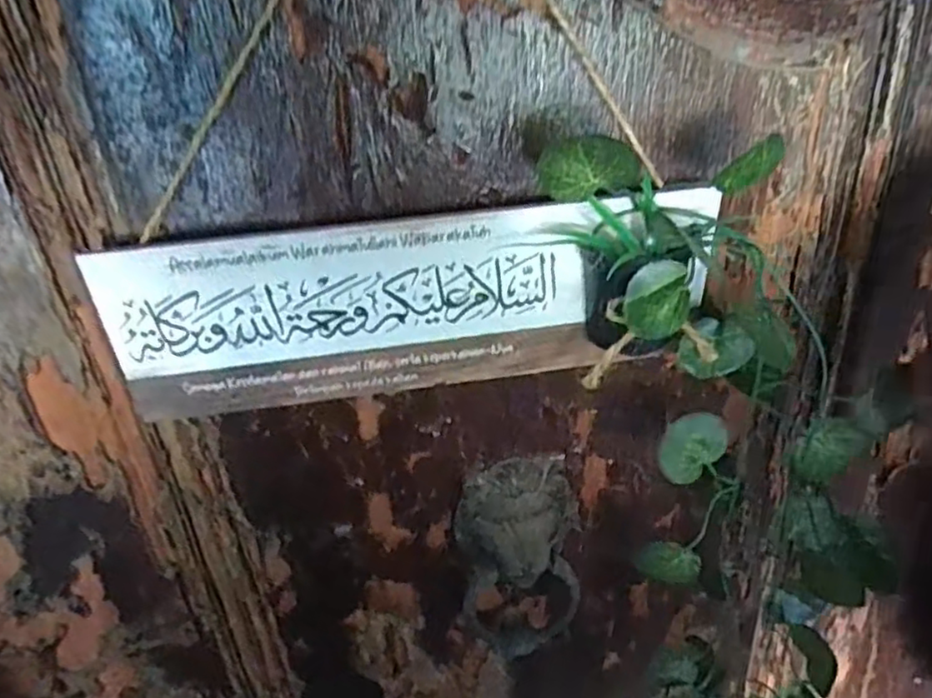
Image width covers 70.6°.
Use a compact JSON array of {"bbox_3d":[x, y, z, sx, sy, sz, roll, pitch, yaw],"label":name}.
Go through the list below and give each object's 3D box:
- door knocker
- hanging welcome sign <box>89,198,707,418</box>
[{"bbox_3d":[0.030,0.120,0.350,0.064,0.129,0.030,-6,28,-4],"label":"door knocker"},{"bbox_3d":[-0.018,-0.016,0.277,0.248,0.076,0.007,-8,35,-5],"label":"hanging welcome sign"}]

